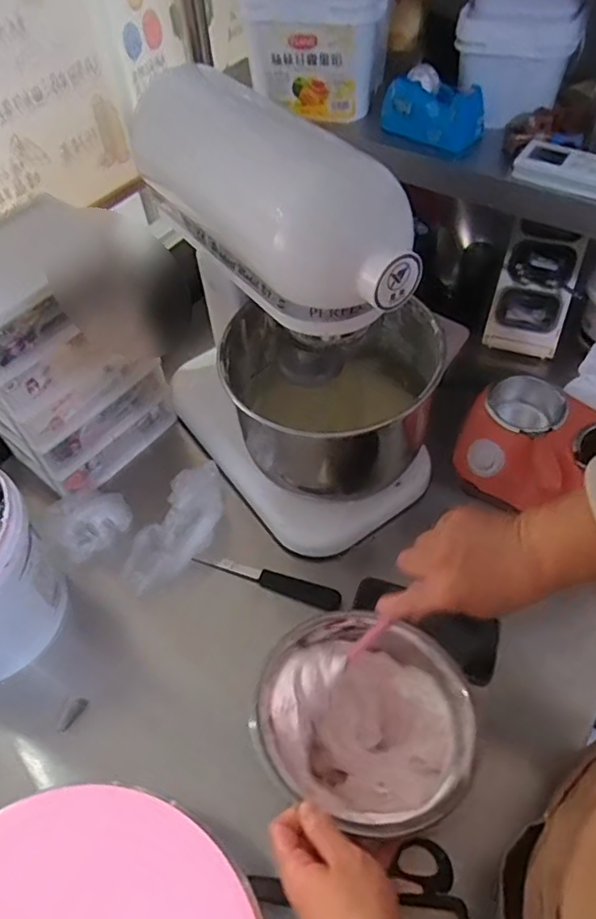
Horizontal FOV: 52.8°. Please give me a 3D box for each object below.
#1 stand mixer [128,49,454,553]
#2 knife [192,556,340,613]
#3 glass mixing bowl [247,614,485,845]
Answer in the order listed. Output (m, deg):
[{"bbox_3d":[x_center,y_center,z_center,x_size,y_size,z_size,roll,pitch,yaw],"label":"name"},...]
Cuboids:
[{"bbox_3d":[-0.007,-0.148,0.657,0.221,0.409,0.320,-31,57,-18],"label":"stand mixer"},{"bbox_3d":[-0.037,0.142,0.709,0.179,0.014,0.025,15,56,15],"label":"knife"},{"bbox_3d":[0.061,0.237,0.559,0.192,0.082,0.176,-2,53,3],"label":"glass mixing bowl"}]

